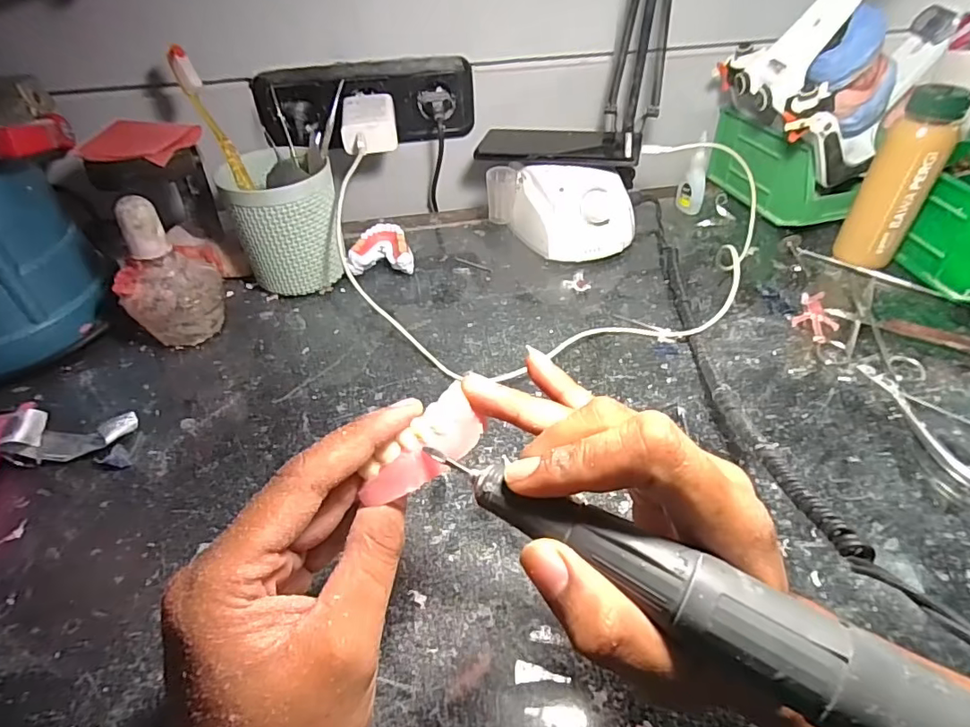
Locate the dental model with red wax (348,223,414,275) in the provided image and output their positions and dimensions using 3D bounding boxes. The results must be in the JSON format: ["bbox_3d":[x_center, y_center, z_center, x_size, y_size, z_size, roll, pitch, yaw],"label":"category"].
[{"bbox_3d":[-0.103,-0.110,0.528,0.060,0.034,0.054,-6,43,-4],"label":"dental model with red wax"}]

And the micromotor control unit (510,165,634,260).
[{"bbox_3d":[0.090,-0.150,0.530,0.115,0.079,0.073,-2,43,0],"label":"micromotor control unit"}]

